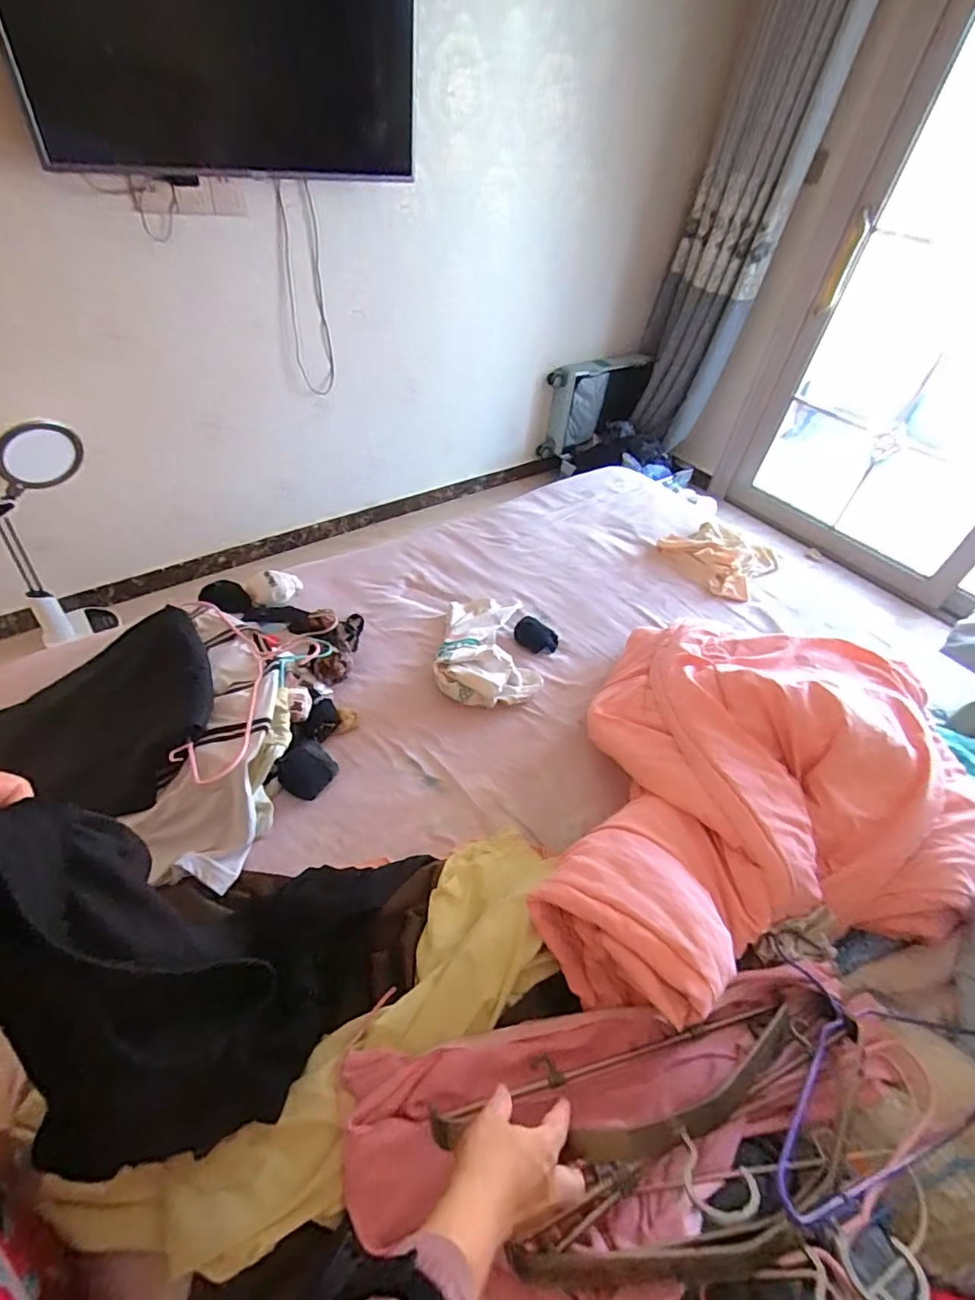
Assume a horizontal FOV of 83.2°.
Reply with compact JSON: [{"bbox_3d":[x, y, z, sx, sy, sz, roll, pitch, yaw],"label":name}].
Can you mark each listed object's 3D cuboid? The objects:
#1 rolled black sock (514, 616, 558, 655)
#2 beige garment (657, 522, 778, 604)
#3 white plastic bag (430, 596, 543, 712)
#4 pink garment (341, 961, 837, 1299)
[{"bbox_3d":[0.105,-0.029,1.178,0.098,0.024,0.071,32,50,22],"label":"rolled black sock"},{"bbox_3d":[0.635,-0.254,1.457,0.279,0.055,0.262,-23,53,-27],"label":"beige garment"},{"bbox_3d":[0.009,-0.016,1.112,0.210,0.067,0.296,8,45,0],"label":"white plastic bag"},{"bbox_3d":[0.128,0.482,0.540,0.529,0.138,0.225,-2,46,-10],"label":"pink garment"}]

